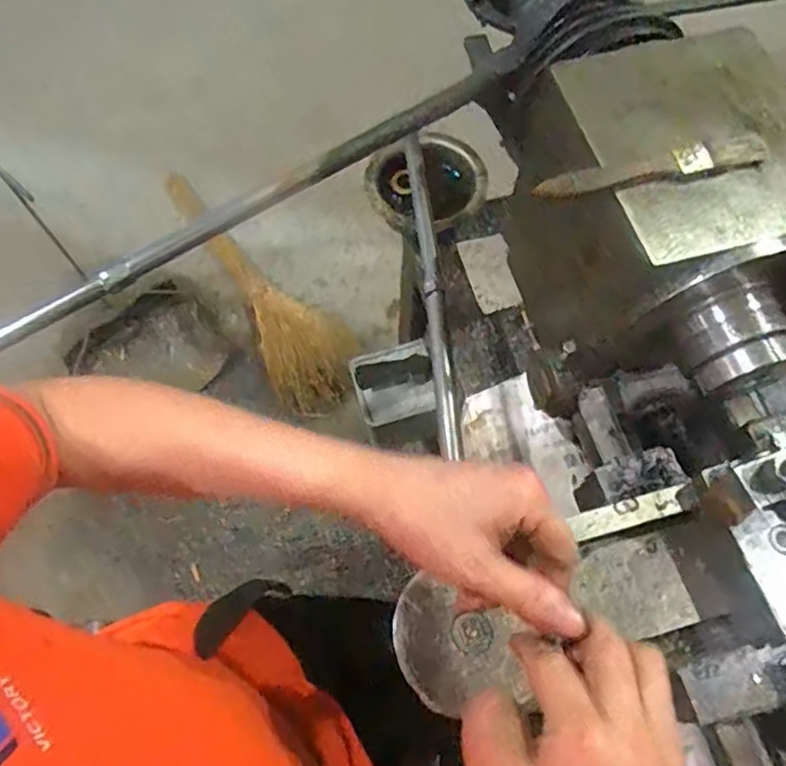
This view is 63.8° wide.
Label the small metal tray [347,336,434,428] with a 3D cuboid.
[{"bbox_3d":[0.002,0.003,0.707,0.085,0.088,0.006,-16,25,-5],"label":"small metal tray"}]

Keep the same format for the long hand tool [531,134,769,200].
[{"bbox_3d":[0.161,-0.133,0.393,0.148,0.011,0.018,-11,67,-6],"label":"long hand tool"}]

